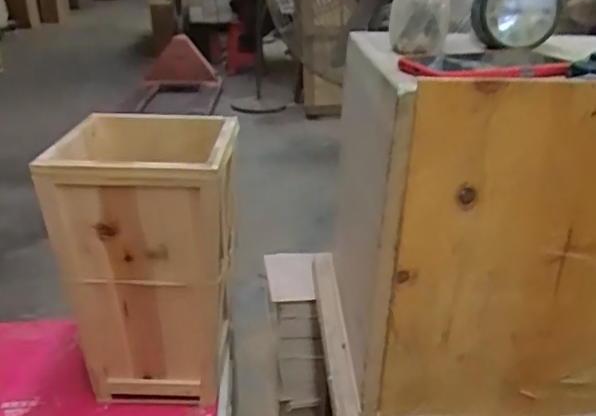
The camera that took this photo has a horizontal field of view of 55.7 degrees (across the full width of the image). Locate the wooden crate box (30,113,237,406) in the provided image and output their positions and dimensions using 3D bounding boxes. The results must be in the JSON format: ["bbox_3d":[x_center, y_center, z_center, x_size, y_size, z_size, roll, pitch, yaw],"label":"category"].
[{"bbox_3d":[-0.241,0.094,0.977,0.251,0.456,0.248,1,25,0],"label":"wooden crate box"}]

